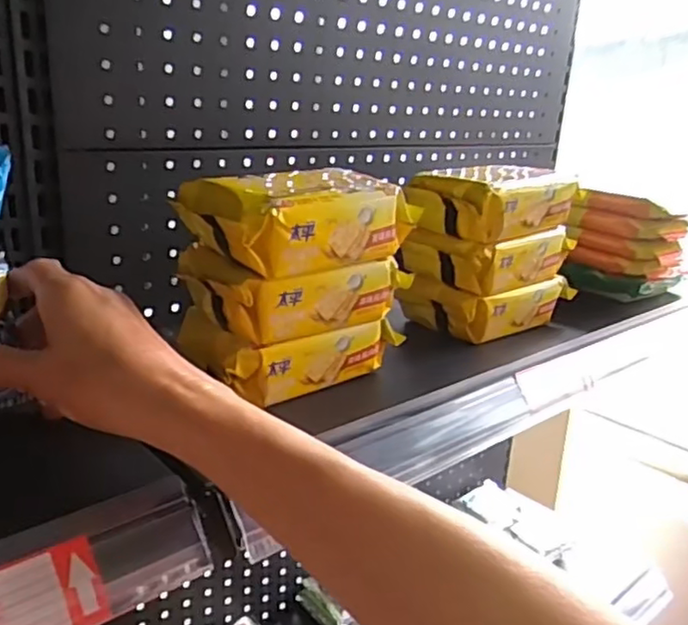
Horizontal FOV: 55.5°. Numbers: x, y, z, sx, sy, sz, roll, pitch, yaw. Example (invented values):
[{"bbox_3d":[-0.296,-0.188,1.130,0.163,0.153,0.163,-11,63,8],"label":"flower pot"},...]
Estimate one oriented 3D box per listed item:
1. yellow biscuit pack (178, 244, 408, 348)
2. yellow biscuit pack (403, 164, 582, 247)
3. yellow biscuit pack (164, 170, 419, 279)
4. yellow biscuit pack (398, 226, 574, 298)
[{"bbox_3d":[-0.034,-0.020,0.465,0.136,0.047,0.091,-13,24,-39],"label":"yellow biscuit pack"},{"bbox_3d":[0.131,-0.097,0.564,0.135,0.053,0.084,-11,22,-34],"label":"yellow biscuit pack"},{"bbox_3d":[-0.030,-0.068,0.443,0.144,0.057,0.088,-13,24,-39],"label":"yellow biscuit pack"},{"bbox_3d":[0.124,-0.053,0.594,0.138,0.046,0.102,-13,24,-39],"label":"yellow biscuit pack"}]

